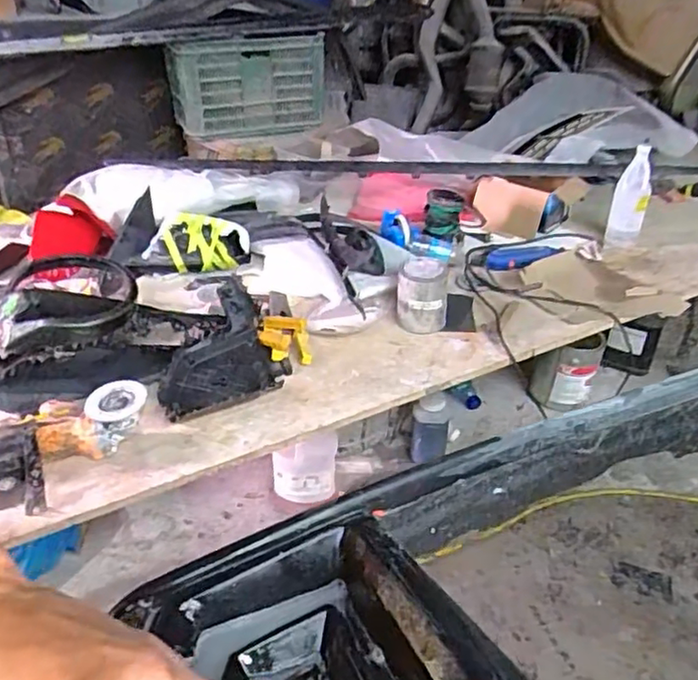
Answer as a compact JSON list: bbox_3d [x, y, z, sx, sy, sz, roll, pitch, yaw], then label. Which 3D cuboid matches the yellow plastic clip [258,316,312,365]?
[{"bbox_3d":[-0.131,-0.001,1.268,0.100,0.040,0.108,1,50,-10],"label":"yellow plastic clip"}]

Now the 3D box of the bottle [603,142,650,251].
[{"bbox_3d":[0.718,-0.359,1.601,0.083,0.238,0.090,16,35,22],"label":"bottle"}]

